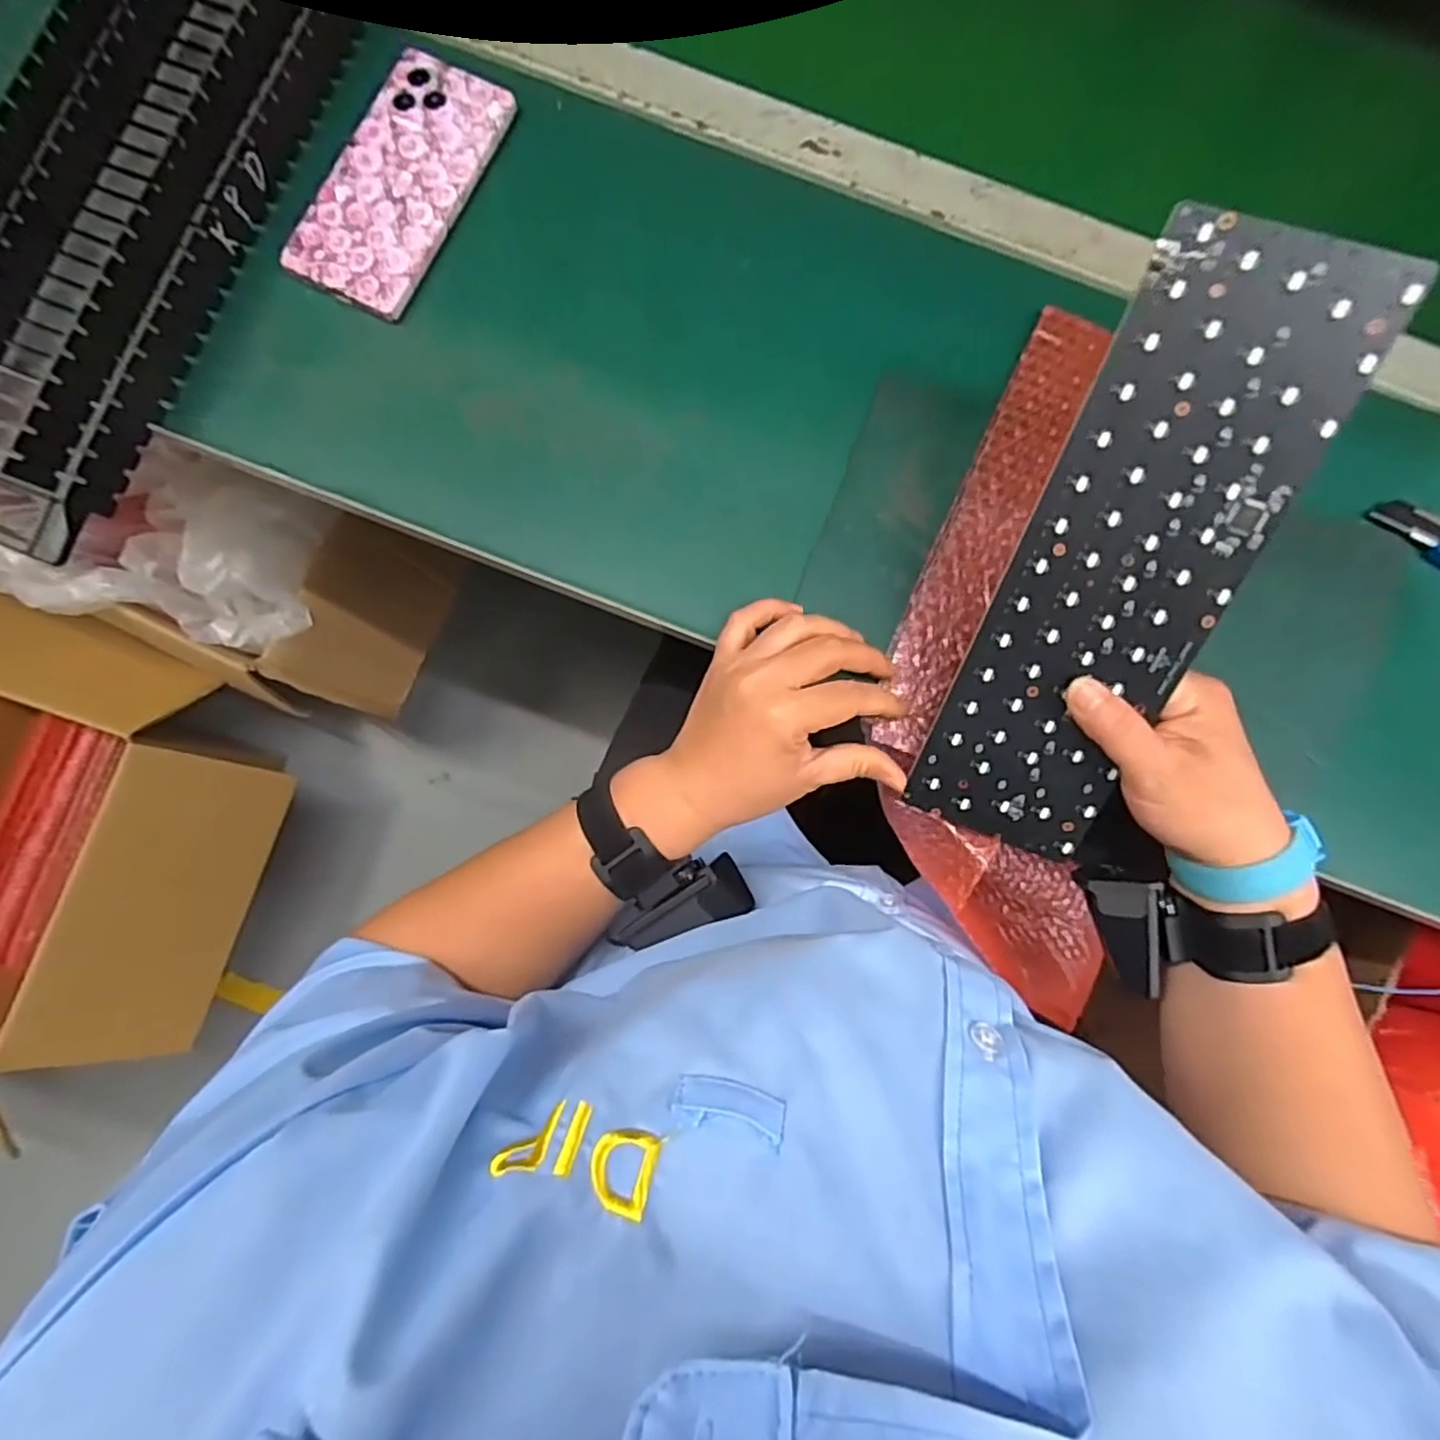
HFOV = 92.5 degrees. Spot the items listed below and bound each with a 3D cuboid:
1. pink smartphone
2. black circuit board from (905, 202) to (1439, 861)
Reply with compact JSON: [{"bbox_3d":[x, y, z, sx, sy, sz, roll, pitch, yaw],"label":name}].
[{"bbox_3d":[-0.193,-0.325,0.420,0.076,0.010,0.162,26,84,1],"label":"pink smartphone"},{"bbox_3d":[0.181,-0.061,0.316,0.093,0.004,0.276,21,116,8],"label":"black circuit board"}]

